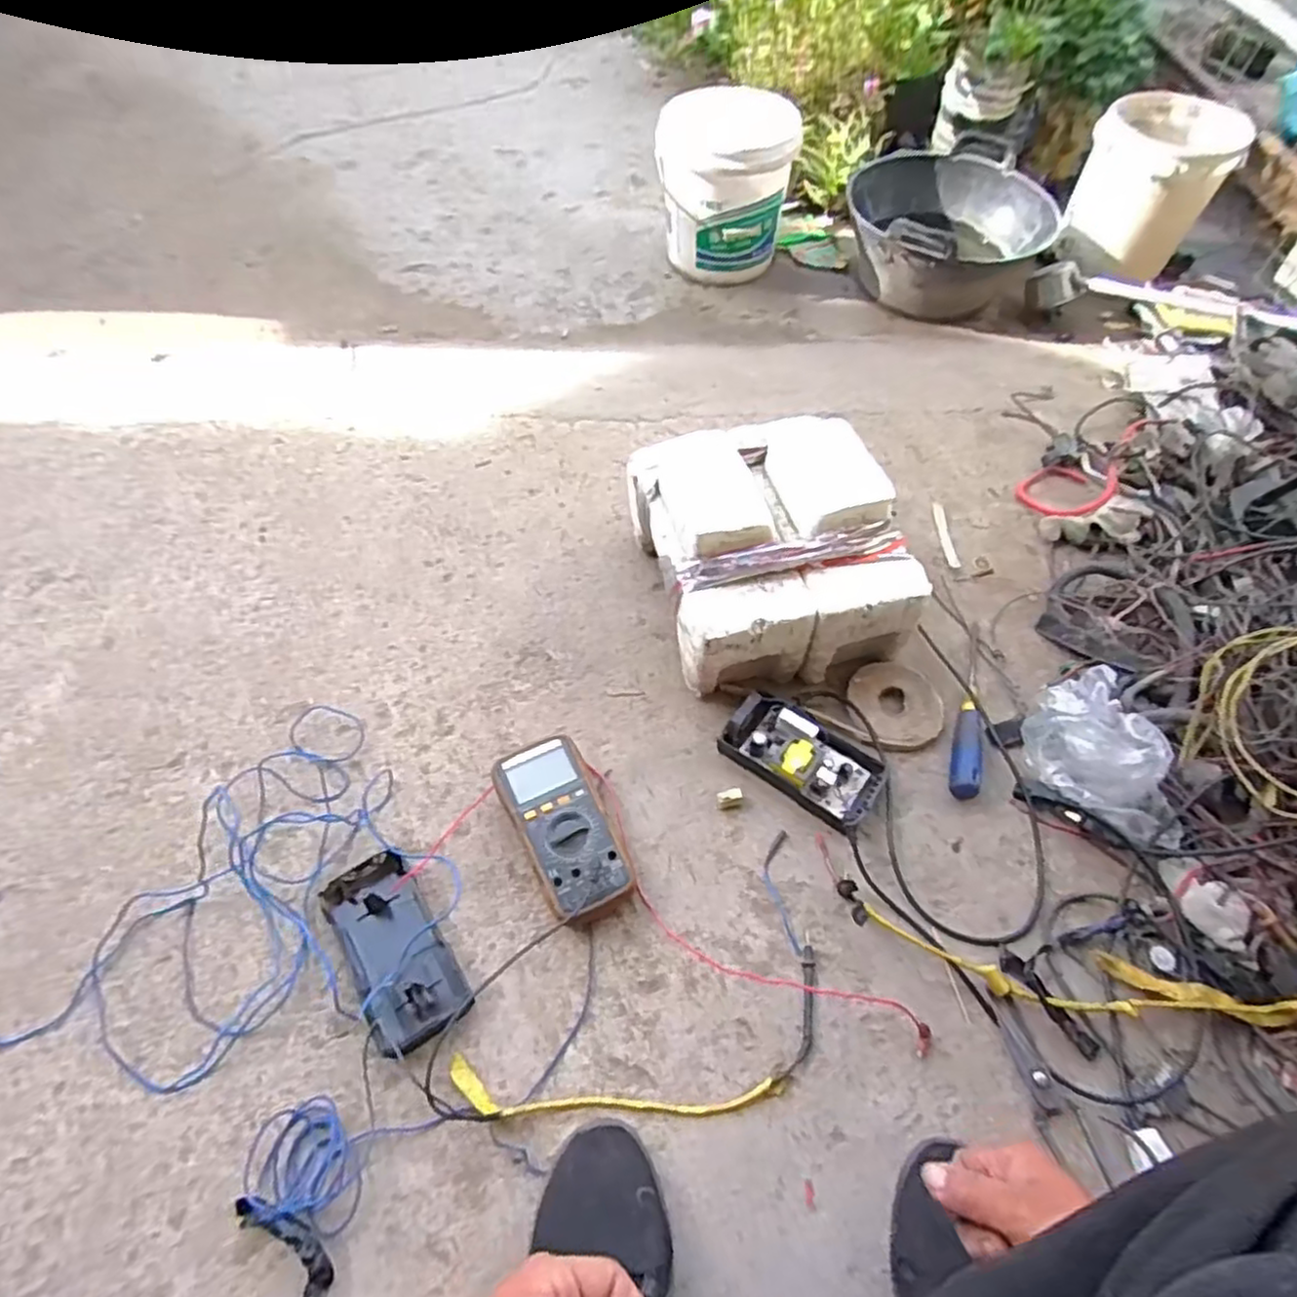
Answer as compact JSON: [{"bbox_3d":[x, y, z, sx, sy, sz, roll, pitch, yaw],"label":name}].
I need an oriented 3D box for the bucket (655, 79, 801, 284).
[{"bbox_3d":[0.142,-0.888,1.408,0.245,0.292,0.245,1,57,-1],"label":"bucket"}]

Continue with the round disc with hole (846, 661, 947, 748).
[{"bbox_3d":[0.299,0.064,0.849,0.099,0.015,0.110,-20,58,-17],"label":"round disc with hole"}]

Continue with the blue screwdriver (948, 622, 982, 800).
[{"bbox_3d":[0.382,0.064,0.843,0.029,0.025,0.251,18,55,9],"label":"blue screwdriver"}]

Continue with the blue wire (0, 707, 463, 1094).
[{"bbox_3d":[-0.414,0.275,0.670,0.373,0.030,0.285,-34,64,-25],"label":"blue wire"}]

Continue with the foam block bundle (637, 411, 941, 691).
[{"bbox_3d":[0.139,-0.121,0.881,0.264,0.202,0.304,-13,57,-13],"label":"foam block bundle"}]

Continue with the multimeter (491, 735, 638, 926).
[{"bbox_3d":[-0.086,0.184,0.740,0.091,0.048,0.181,-23,59,-19],"label":"multimeter"}]

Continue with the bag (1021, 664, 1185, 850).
[{"bbox_3d":[0.490,0.128,0.777,0.087,0.098,0.186,-18,58,-16],"label":"bag"}]

